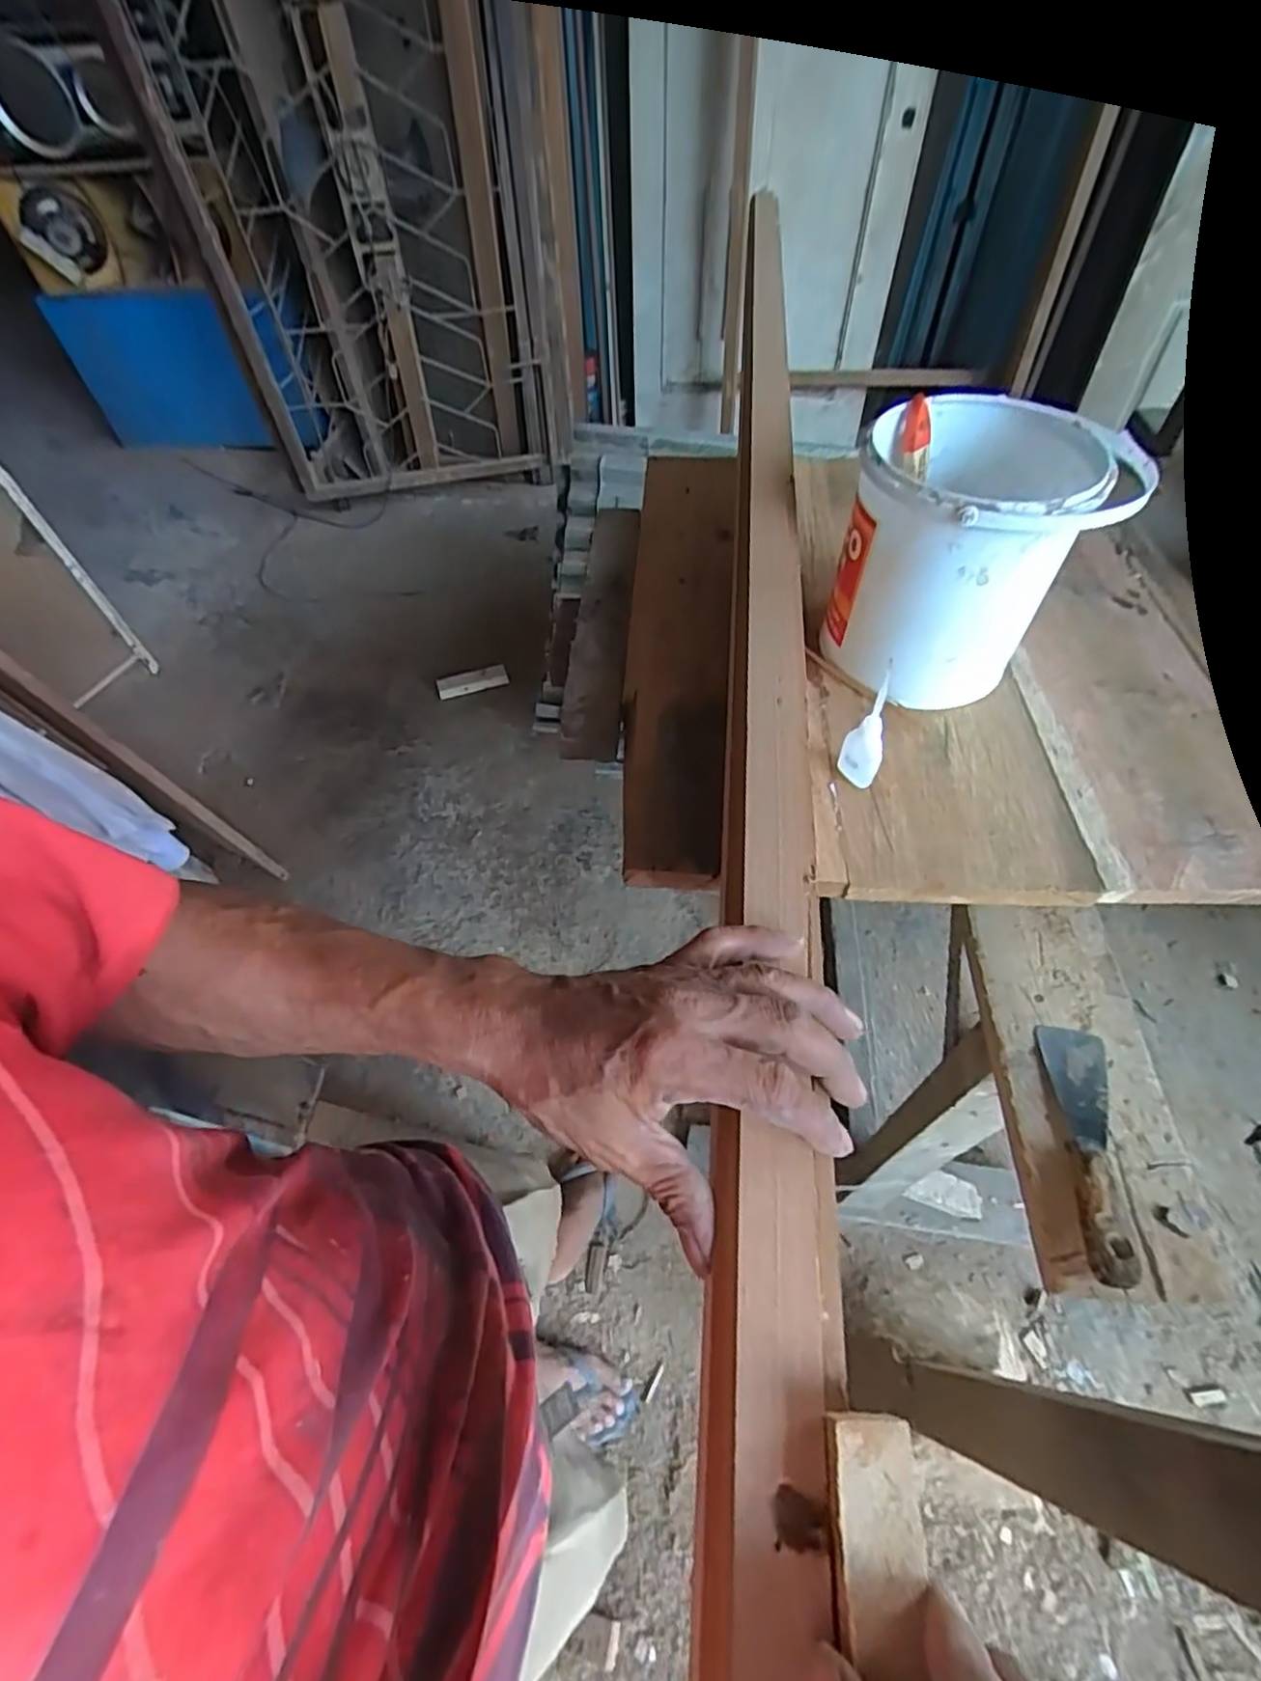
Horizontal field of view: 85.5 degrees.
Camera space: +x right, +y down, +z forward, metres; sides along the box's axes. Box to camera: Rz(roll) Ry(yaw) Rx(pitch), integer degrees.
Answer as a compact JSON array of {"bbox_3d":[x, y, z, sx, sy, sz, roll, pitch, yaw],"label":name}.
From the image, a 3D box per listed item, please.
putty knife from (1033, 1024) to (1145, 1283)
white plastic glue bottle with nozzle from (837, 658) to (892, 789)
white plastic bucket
[{"bbox_3d":[0.313,0.204,0.459,0.043,0.023,0.165,8,57,7],"label":"putty knife"},{"bbox_3d":[0.189,-0.086,0.536,0.021,0.107,0.030,-18,57,-10],"label":"white plastic glue bottle with nozzle"},{"bbox_3d":[0.281,-0.244,0.594,0.179,0.184,0.178,-1,56,1],"label":"white plastic bucket"}]

